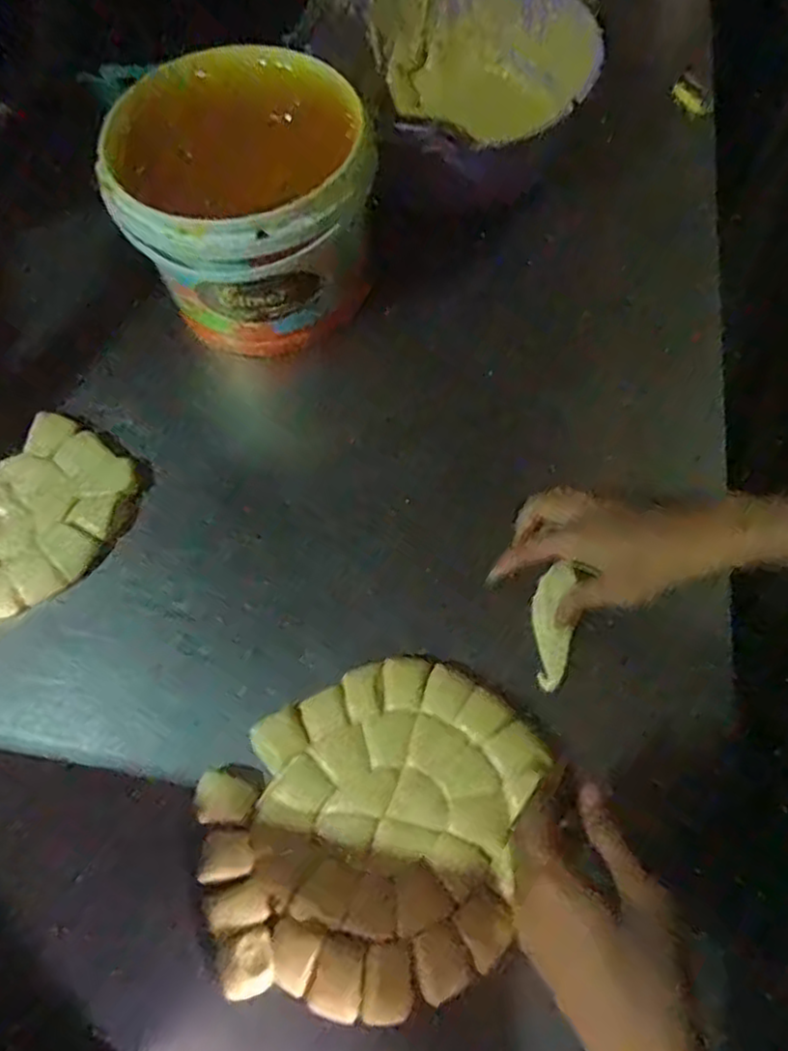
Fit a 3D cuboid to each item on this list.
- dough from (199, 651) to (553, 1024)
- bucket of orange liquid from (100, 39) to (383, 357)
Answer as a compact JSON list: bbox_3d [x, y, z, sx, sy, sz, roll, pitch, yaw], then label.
[{"bbox_3d":[-0.011,0.208,0.489,0.241,0.022,0.203,-28,69,-10],"label":"dough"},{"bbox_3d":[-0.125,-0.293,0.649,0.212,0.154,0.213,-1,64,2],"label":"bucket of orange liquid"}]

